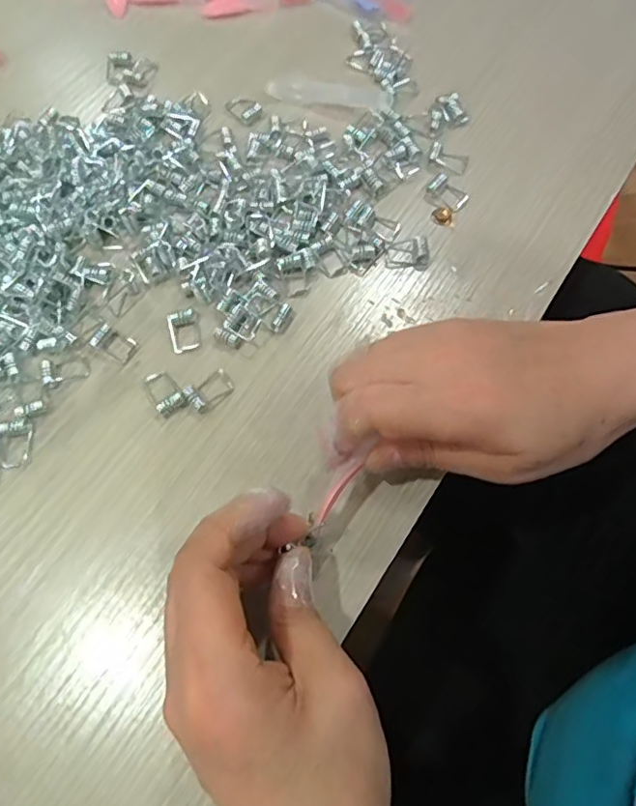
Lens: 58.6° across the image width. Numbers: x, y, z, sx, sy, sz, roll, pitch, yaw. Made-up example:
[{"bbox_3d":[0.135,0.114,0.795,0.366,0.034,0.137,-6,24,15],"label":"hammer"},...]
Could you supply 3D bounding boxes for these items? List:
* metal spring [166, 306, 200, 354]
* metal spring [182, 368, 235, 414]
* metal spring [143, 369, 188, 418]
[{"bbox_3d":[-0.070,-0.038,0.294,0.015,0.007,0.021,-14,68,-4],"label":"metal spring"},{"bbox_3d":[-0.054,-0.007,0.280,0.023,0.007,0.014,-37,72,-13],"label":"metal spring"},{"bbox_3d":[-0.077,-0.007,0.282,0.015,0.007,0.025,-31,70,-11],"label":"metal spring"}]

